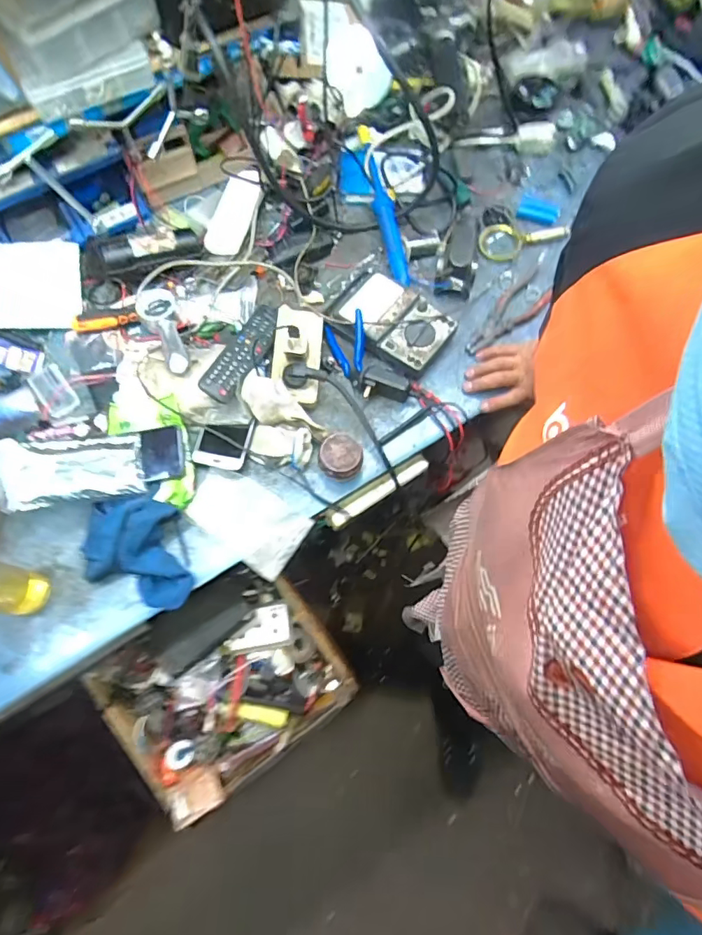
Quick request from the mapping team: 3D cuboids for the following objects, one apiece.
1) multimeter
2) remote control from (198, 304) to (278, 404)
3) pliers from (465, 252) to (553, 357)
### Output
[{"bbox_3d":[0.060,-0.236,0.790,0.195,0.038,0.123,36,74,13],"label":"multimeter"},{"bbox_3d":[-0.159,-0.174,0.755,0.051,0.022,0.197,28,57,-7],"label":"remote control"},{"bbox_3d":[0.266,-0.260,0.822,0.066,0.014,0.228,43,76,14],"label":"pliers"}]

